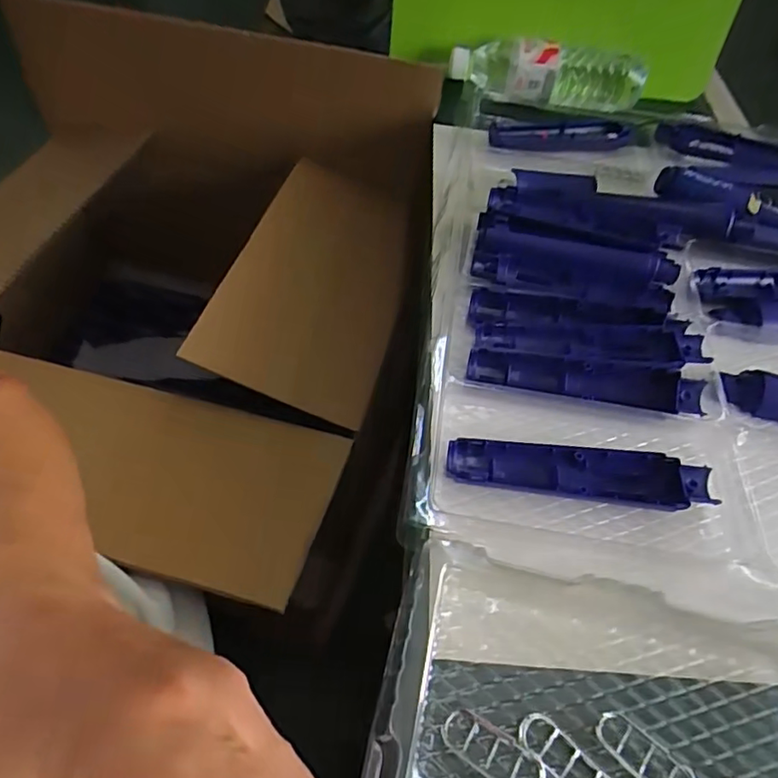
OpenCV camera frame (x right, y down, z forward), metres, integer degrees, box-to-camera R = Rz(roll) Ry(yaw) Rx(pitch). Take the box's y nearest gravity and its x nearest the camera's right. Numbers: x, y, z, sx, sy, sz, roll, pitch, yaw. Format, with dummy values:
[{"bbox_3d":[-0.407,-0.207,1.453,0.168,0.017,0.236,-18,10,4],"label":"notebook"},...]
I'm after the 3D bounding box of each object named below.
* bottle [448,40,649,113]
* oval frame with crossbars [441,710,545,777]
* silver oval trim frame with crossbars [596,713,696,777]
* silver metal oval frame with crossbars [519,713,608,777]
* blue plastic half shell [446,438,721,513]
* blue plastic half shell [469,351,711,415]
[{"bbox_3d":[0.193,-0.383,0.697,0.238,0.063,0.063,8,52,1],"label":"bottle"},{"bbox_3d":[0.051,0.178,0.279,0.053,0.009,0.022,31,56,18],"label":"oval frame with crossbars"},{"bbox_3d":[0.128,0.185,0.284,0.052,0.008,0.021,37,58,21],"label":"silver oval trim frame with crossbars"},{"bbox_3d":[0.088,0.184,0.280,0.053,0.010,0.020,37,58,21],"label":"silver metal oval frame with crossbars"},{"bbox_3d":[0.122,0.055,0.374,0.166,0.017,0.038,9,52,2],"label":"blue plastic half shell"},{"bbox_3d":[0.143,-0.005,0.418,0.168,0.018,0.028,9,52,2],"label":"blue plastic half shell"}]

